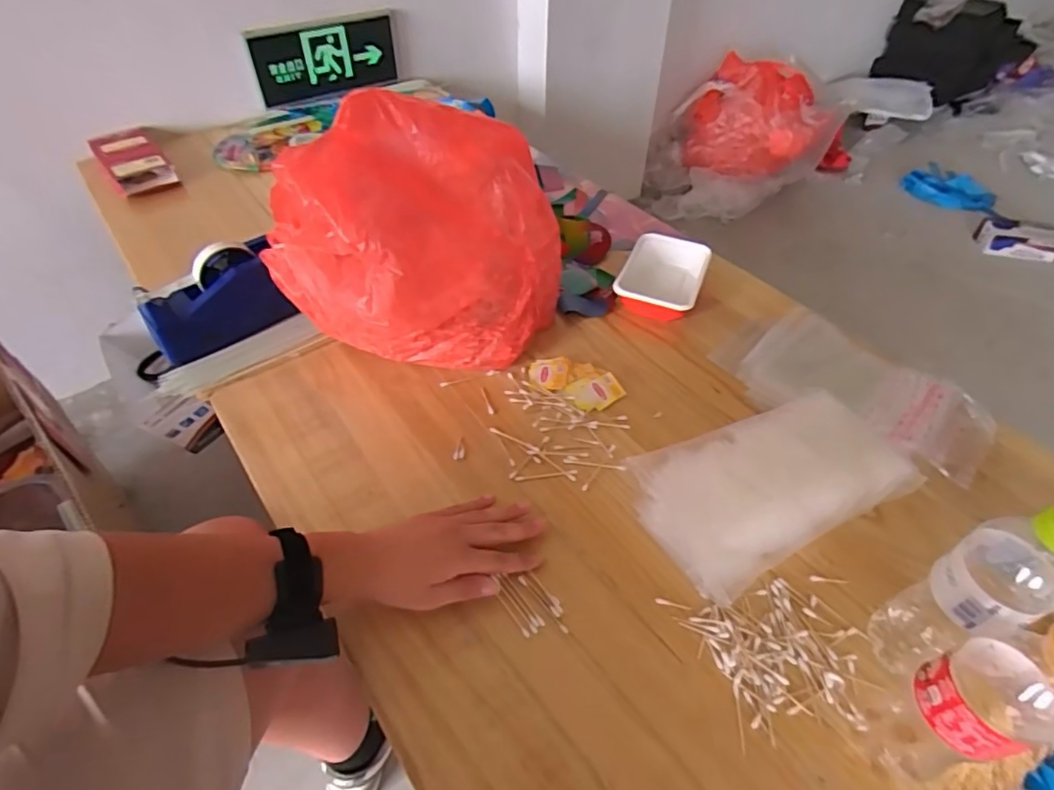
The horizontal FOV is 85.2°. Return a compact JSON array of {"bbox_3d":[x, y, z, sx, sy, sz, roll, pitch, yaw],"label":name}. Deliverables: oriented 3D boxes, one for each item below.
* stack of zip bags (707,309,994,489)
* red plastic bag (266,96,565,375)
[{"bbox_3d":[0.409,-0.013,0.735,0.166,0.026,0.321,-36,57,-29],"label":"stack of zip bags"},{"bbox_3d":[-0.141,-0.204,0.740,0.301,0.303,0.297,29,54,24],"label":"red plastic bag"}]

